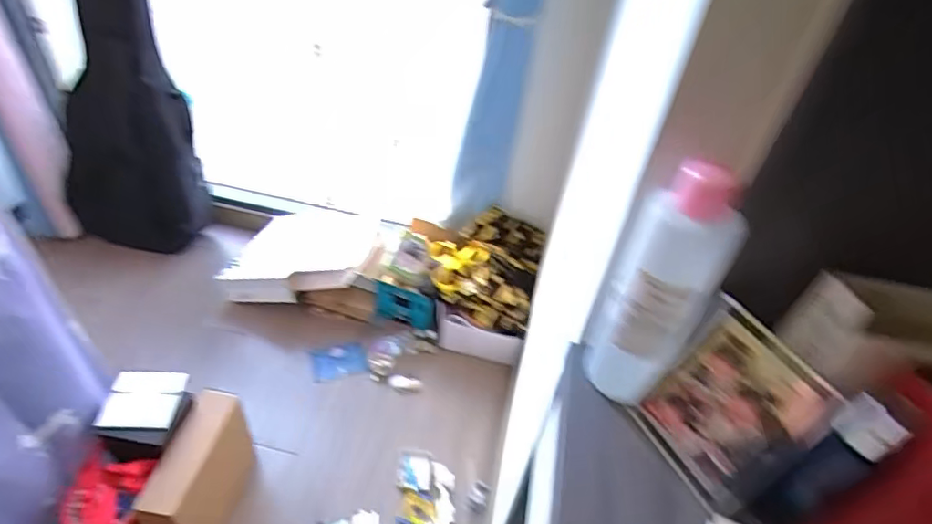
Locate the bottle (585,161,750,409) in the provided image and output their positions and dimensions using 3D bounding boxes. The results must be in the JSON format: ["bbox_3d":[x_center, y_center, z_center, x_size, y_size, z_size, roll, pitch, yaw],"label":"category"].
[{"bbox_3d":[0.184,0.034,0.519,0.078,0.264,0.064,7,40,-1],"label":"bottle"}]

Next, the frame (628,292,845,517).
[{"bbox_3d":[0.243,0.139,0.503,0.016,0.164,0.128,-2,40,-38],"label":"frame"}]

